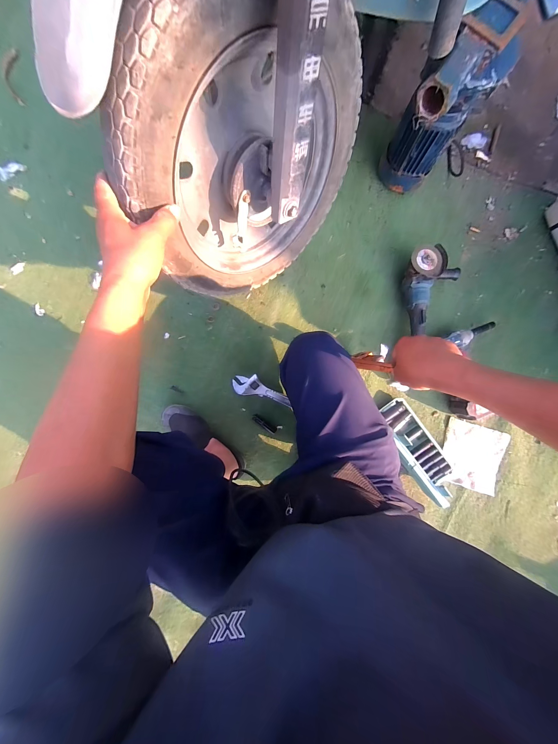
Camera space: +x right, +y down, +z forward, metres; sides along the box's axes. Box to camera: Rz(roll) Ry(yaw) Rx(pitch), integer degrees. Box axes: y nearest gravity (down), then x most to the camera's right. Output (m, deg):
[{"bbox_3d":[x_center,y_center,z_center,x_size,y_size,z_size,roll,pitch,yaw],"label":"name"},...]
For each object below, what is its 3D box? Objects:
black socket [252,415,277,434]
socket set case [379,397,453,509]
[{"bbox_3d":[-0.042,0.155,0.756,0.080,0.026,0.018,33,90,-2],"label":"black socket"},{"bbox_3d":[0.409,0.231,0.728,0.131,0.099,0.311,-37,92,0],"label":"socket set case"}]

